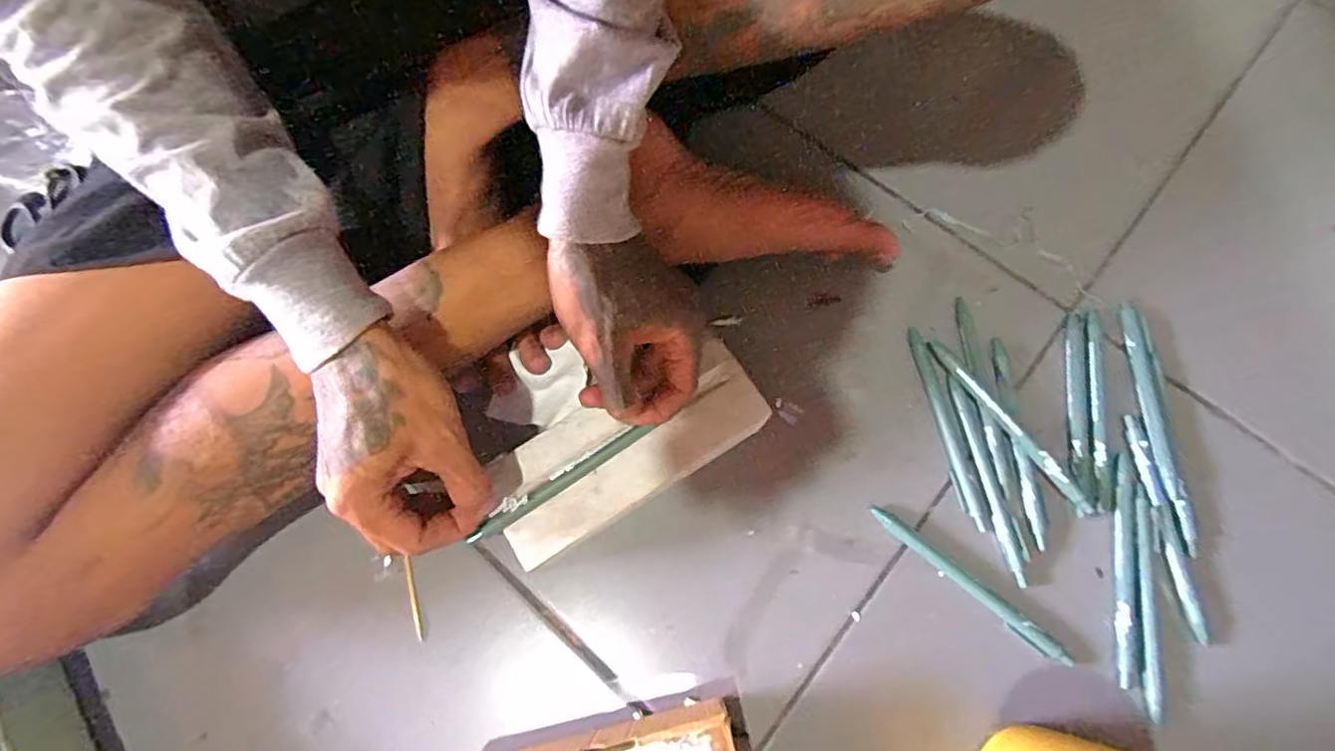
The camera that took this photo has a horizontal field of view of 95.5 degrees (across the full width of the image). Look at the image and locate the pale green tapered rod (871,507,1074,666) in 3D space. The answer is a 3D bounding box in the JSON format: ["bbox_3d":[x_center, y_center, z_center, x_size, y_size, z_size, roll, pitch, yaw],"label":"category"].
[{"bbox_3d":[0.195,0.134,0.391,0.142,0.010,0.014,40,77,13],"label":"pale green tapered rod"}]

